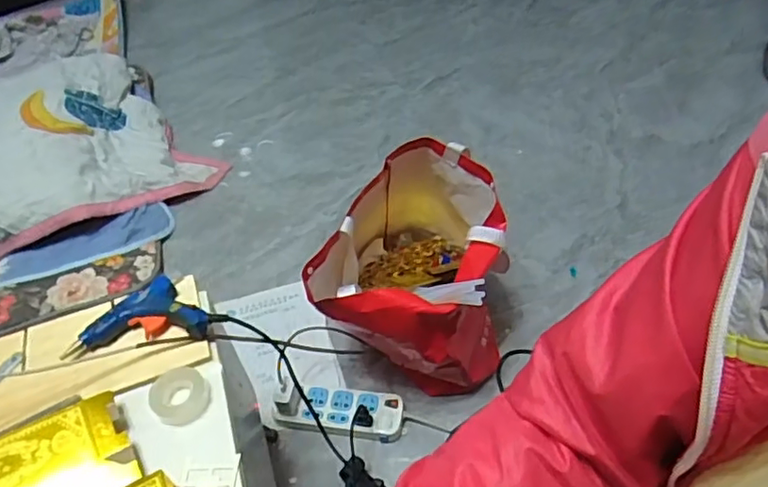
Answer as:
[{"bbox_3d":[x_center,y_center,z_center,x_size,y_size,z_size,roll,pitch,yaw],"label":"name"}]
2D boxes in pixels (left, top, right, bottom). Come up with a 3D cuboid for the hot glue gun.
[{"bbox_3d":[-0.262,0.073,0.631,0.145,0.030,0.079,-9,47,-3],"label":"hot glue gun"}]

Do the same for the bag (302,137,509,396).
[{"bbox_3d":[0.058,0.046,0.973,0.261,0.314,0.352,9,49,14],"label":"bag"}]

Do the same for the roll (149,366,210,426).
[{"bbox_3d":[-0.202,0.147,0.577,0.052,0.019,0.060,-30,52,-20],"label":"roll"}]

